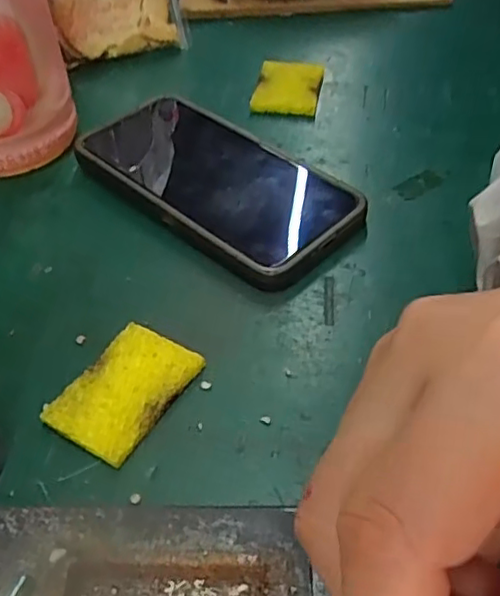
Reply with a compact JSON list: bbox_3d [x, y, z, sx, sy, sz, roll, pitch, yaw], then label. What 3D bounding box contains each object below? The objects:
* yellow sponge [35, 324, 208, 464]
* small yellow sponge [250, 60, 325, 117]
[{"bbox_3d":[-0.050,0.036,0.254,0.039,0.007,0.055,25,52,24],"label":"yellow sponge"},{"bbox_3d":[0.025,-0.137,0.407,0.040,0.010,0.052,6,47,9],"label":"small yellow sponge"}]

